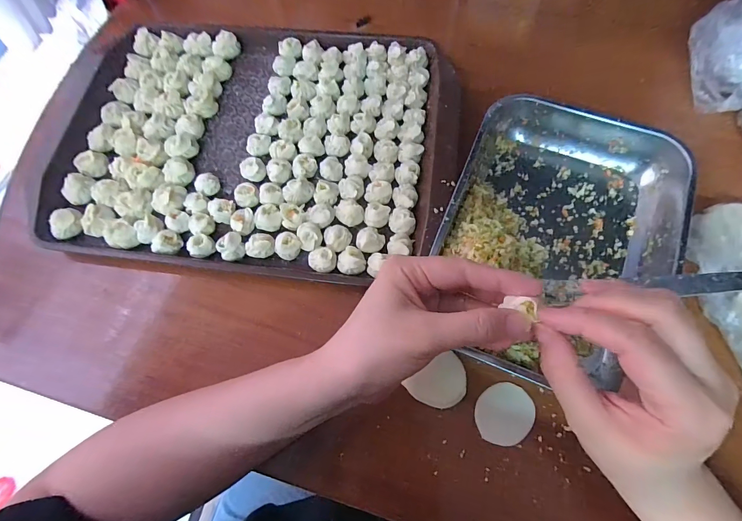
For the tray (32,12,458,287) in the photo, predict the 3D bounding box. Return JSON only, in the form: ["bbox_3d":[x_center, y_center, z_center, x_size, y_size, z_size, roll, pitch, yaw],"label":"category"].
[{"bbox_3d":[-0.130,-0.134,0.374,0.412,0.032,0.292,8,72,4],"label":"tray"}]

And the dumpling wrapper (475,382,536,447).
[{"bbox_3d":[0.107,0.124,0.286,0.042,0.004,0.048,36,76,13],"label":"dumpling wrapper"}]

